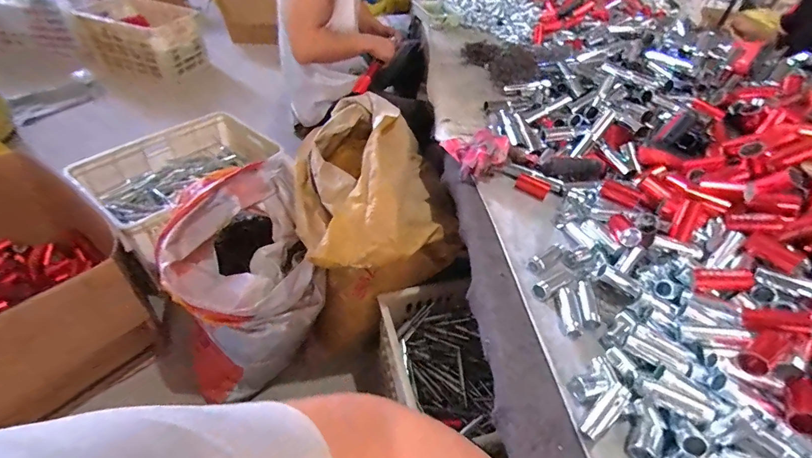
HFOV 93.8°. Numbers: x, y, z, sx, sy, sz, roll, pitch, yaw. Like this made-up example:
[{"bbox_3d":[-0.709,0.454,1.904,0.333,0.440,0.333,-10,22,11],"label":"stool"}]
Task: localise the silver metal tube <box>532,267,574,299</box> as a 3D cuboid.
[{"bbox_3d":[0.225,0.081,0.576,0.078,0.018,0.025,-26,54,-29],"label":"silver metal tube"}]

